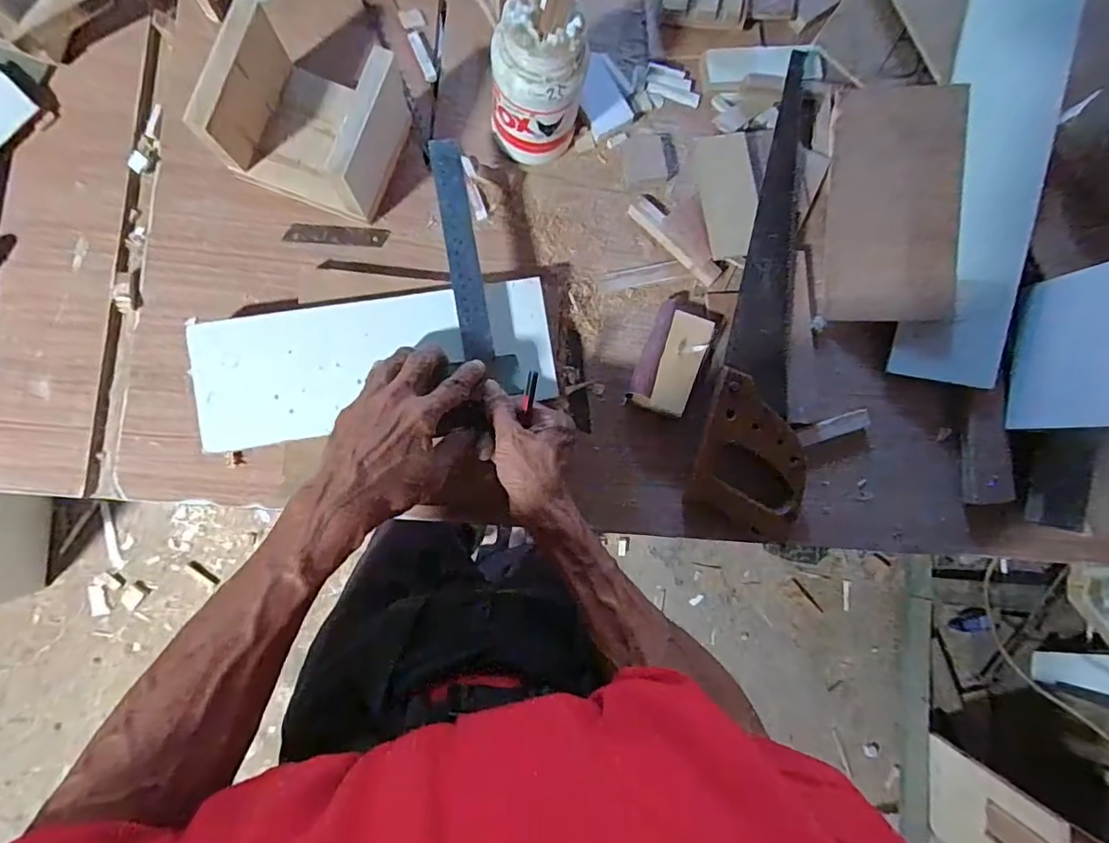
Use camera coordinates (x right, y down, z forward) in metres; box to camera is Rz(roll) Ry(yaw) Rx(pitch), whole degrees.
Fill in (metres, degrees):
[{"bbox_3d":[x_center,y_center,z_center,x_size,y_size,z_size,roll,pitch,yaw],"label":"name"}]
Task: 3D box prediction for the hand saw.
[{"bbox_3d":[0.209,-0.128,0.513,0.094,0.026,0.426,8,86,-5],"label":"hand saw"}]

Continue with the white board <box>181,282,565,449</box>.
[{"bbox_3d":[-0.153,-0.054,0.460,0.300,0.022,0.110,-12,88,-7],"label":"white board"}]

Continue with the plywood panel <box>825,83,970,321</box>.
[{"bbox_3d":[0.344,-0.220,0.535,0.124,0.016,0.236,4,86,12],"label":"plywood panel"}]

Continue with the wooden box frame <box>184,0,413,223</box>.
[{"bbox_3d":[-0.209,-0.255,0.449,0.128,0.082,0.117,21,85,-4],"label":"wooden box frame"}]

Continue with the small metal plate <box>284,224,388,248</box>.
[{"bbox_3d":[-0.204,-0.174,0.497,0.093,0.006,0.016,3,100,-3],"label":"small metal plate"}]

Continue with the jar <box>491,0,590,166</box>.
[{"bbox_3d":[-0.016,-0.288,0.455,0.080,0.133,0.071,10,86,-5],"label":"jar"}]

